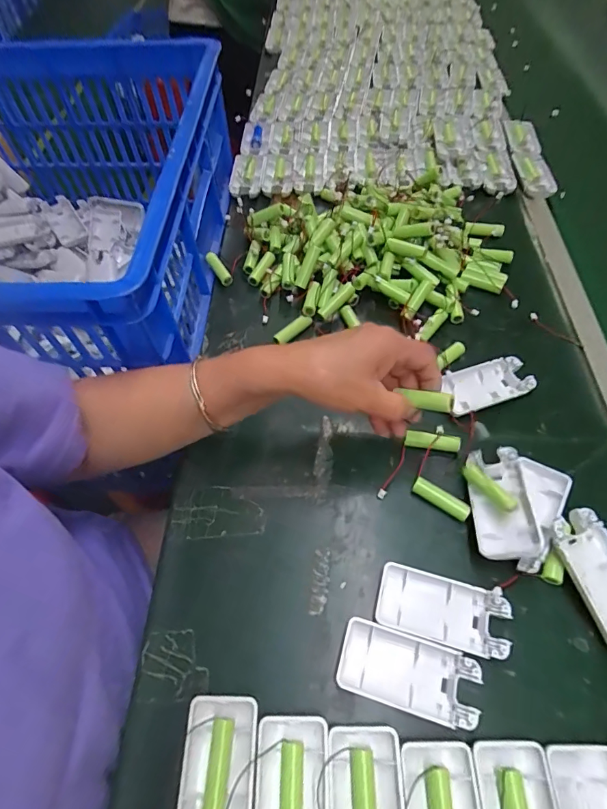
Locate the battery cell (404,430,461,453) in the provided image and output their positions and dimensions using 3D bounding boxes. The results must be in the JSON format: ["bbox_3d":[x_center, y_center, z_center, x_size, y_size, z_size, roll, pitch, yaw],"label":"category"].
[{"bbox_3d":[0.116,0.033,0.384,0.047,0.017,0.013,10,60,6],"label":"battery cell"}]

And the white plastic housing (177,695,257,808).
[{"bbox_3d":[-0.054,0.239,0.265,0.044,0.016,0.092,0,59,0],"label":"white plastic housing"}]

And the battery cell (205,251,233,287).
[{"bbox_3d":[-0.103,-0.165,0.516,0.014,0.013,0.049,-32,77,-17],"label":"battery cell"}]

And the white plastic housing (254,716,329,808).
[{"bbox_3d":[-0.008,0.248,0.259,0.044,0.016,0.092,1,59,0],"label":"white plastic housing"}]

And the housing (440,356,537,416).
[{"bbox_3d":[0.181,-0.021,0.419,0.089,0.012,0.042,-16,60,-9],"label":"housing"}]

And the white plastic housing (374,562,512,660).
[{"bbox_3d":[0.102,0.154,0.317,0.092,0.016,0.044,14,60,9],"label":"white plastic housing"}]

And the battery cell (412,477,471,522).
[{"bbox_3d":[0.117,0.081,0.362,0.049,0.015,0.013,32,64,18],"label":"battery cell"}]

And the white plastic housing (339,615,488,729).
[{"bbox_3d":[0.072,0.187,0.297,0.093,0.015,0.044,15,60,9],"label":"white plastic housing"}]

